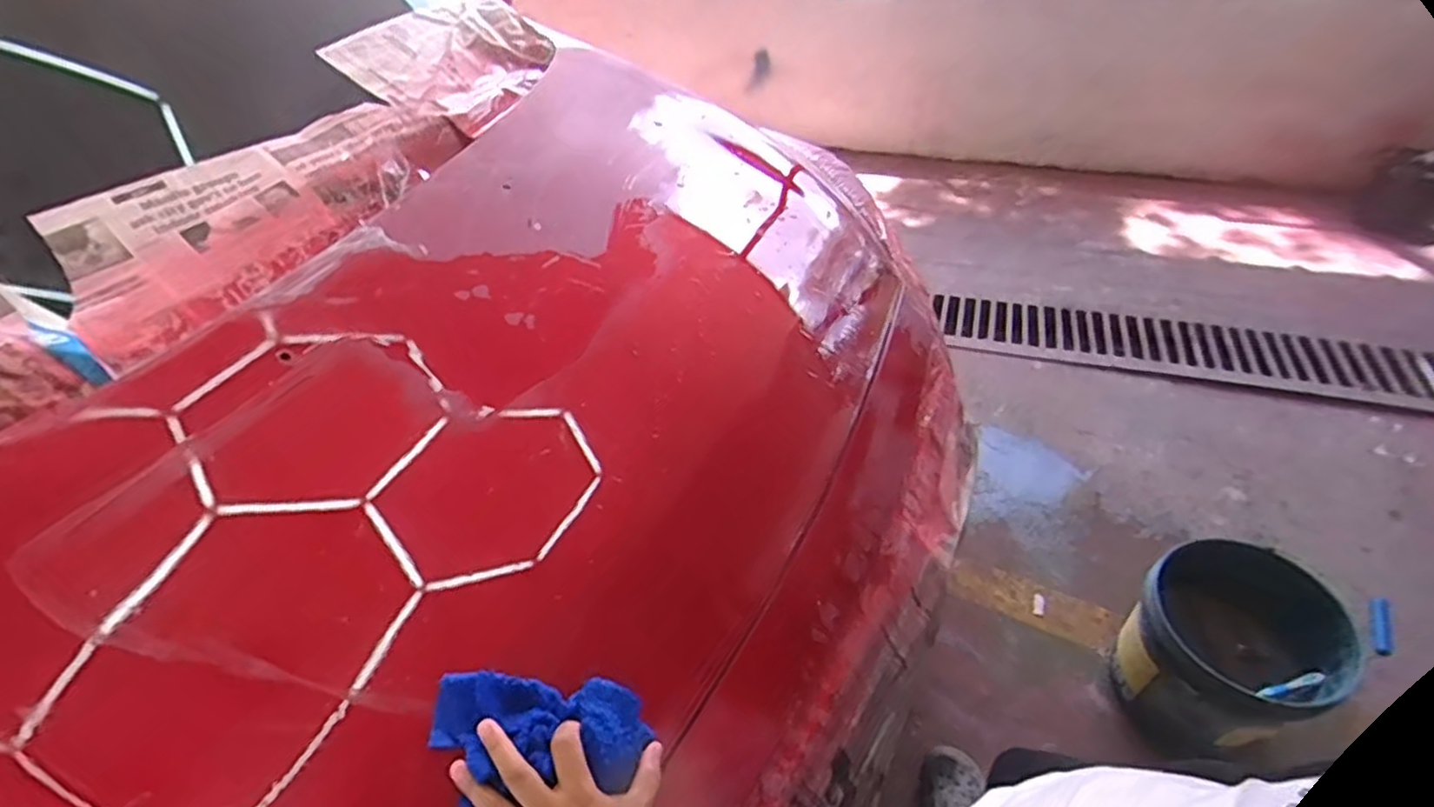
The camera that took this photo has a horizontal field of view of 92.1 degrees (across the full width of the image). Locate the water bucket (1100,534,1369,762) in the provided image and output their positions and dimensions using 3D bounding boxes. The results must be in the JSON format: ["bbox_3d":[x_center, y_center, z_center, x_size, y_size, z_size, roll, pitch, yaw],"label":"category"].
[{"bbox_3d":[0.937,0.467,1.290,0.310,0.313,0.306,-3,46,3],"label":"water bucket"}]

